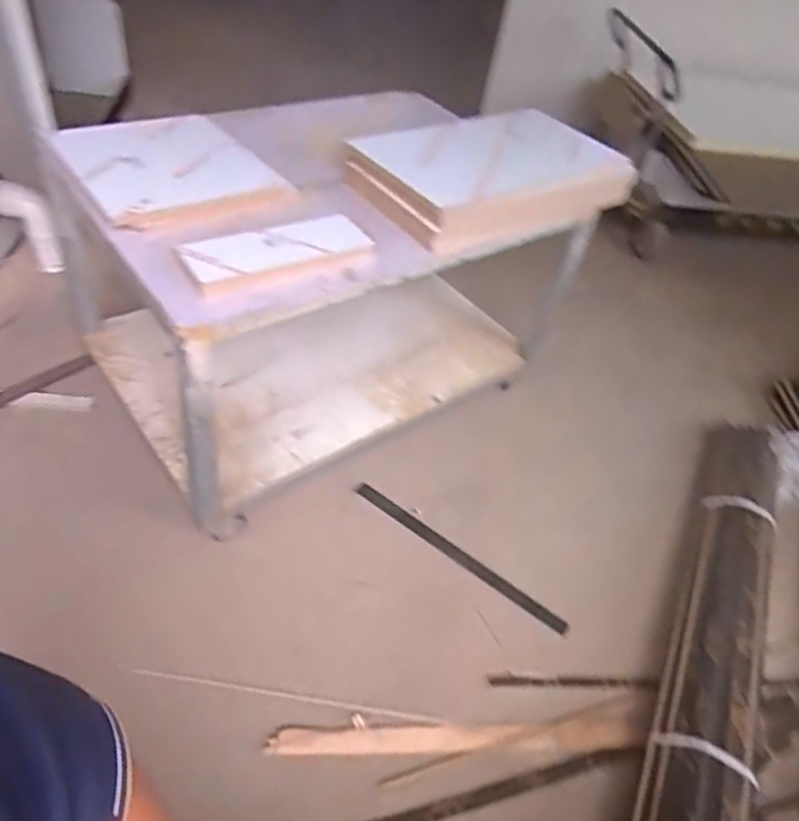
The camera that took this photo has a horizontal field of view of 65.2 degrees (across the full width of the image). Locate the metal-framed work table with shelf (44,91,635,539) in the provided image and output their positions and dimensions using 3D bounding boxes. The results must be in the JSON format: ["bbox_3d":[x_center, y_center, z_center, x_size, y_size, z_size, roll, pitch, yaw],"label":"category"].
[{"bbox_3d":[-0.189,-0.434,1.808,1.258,0.779,0.872,-24,55,-30],"label":"metal-framed work table with shelf"}]

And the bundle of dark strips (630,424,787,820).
[{"bbox_3d":[0.822,0.538,1.545,0.241,0.189,1.646,26,47,14],"label":"bundle of dark strips"}]

